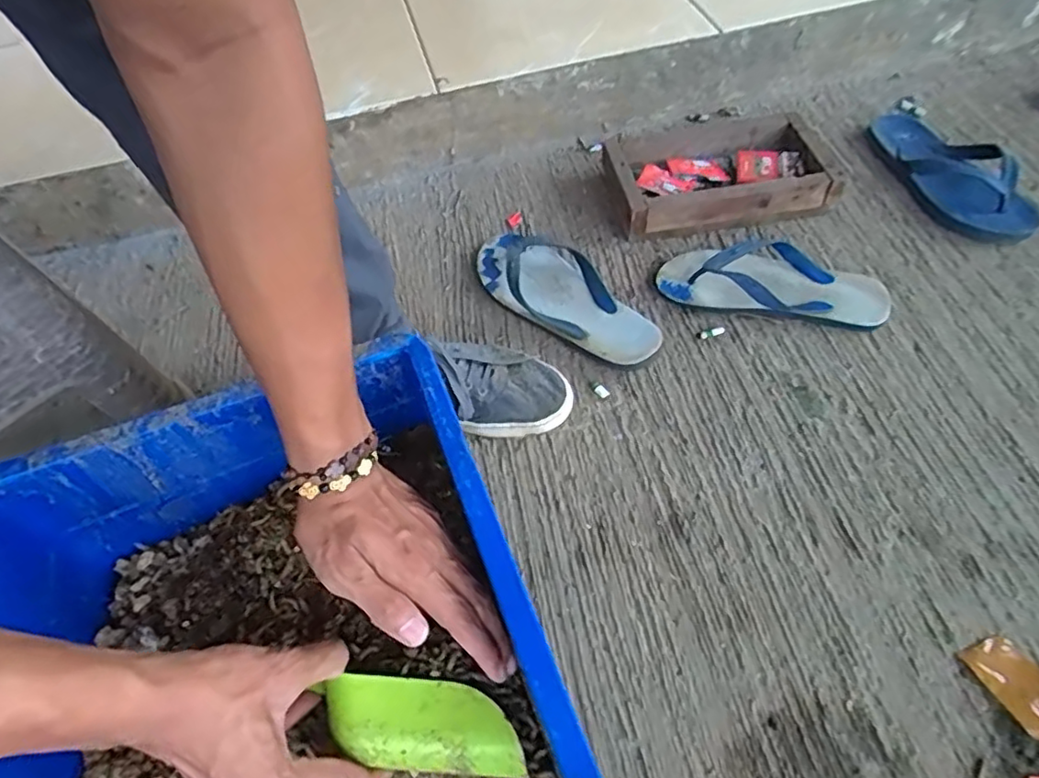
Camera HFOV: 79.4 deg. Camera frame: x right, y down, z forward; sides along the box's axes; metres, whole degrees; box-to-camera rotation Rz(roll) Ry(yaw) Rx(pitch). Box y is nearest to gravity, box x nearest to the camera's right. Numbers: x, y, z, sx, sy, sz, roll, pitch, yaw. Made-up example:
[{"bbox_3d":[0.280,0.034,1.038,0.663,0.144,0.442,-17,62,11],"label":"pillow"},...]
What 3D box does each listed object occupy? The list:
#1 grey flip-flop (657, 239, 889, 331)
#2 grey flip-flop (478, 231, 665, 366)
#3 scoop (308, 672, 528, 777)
[{"bbox_3d":[0.294,-0.135,0.725,0.245,0.049,0.119,16,58,15],"label":"grey flip-flop"},{"bbox_3d":[0.050,-0.115,0.734,0.106,0.045,0.259,-40,61,-22],"label":"grey flip-flop"},{"bbox_3d":[-0.060,0.207,0.385,0.127,0.025,0.049,8,56,10],"label":"scoop"}]

